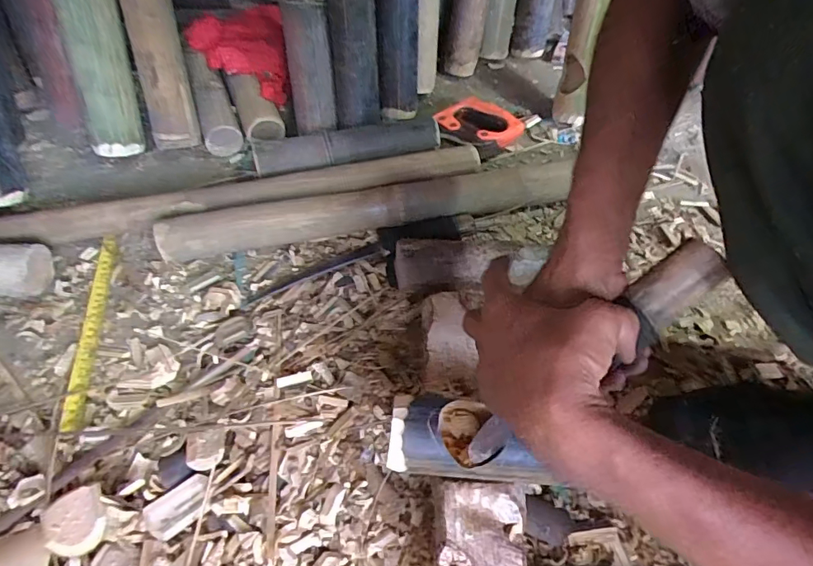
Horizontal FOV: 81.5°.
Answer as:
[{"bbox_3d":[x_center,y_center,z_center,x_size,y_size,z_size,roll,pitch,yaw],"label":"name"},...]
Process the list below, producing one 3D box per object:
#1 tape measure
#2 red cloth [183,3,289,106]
[{"bbox_3d":[-0.365,0.047,0.548,0.023,0.008,0.258,-8,55,-8],"label":"tape measure"},{"bbox_3d":[-0.281,-0.386,0.777,0.141,0.058,0.235,-9,54,-10],"label":"red cloth"}]

